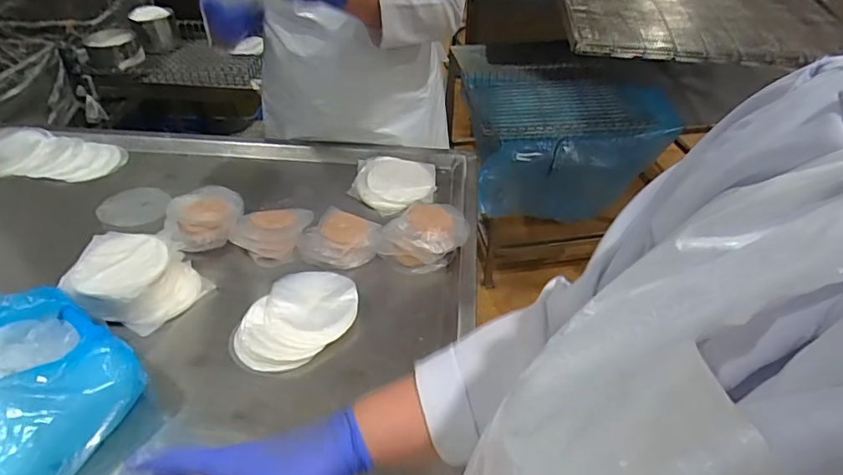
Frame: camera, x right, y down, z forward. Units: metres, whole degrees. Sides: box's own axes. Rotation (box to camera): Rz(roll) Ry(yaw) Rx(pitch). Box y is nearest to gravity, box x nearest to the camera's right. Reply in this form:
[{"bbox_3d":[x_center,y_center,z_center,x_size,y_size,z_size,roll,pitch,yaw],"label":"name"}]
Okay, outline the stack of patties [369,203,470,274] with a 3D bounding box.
[{"bbox_3d":[-0.004,-0.014,0.843,0.158,0.051,0.134,2,42,2],"label":"stack of patties"}]

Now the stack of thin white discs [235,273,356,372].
[{"bbox_3d":[-0.170,0.117,0.724,0.125,0.038,0.176,22,46,23],"label":"stack of thin white discs"}]

